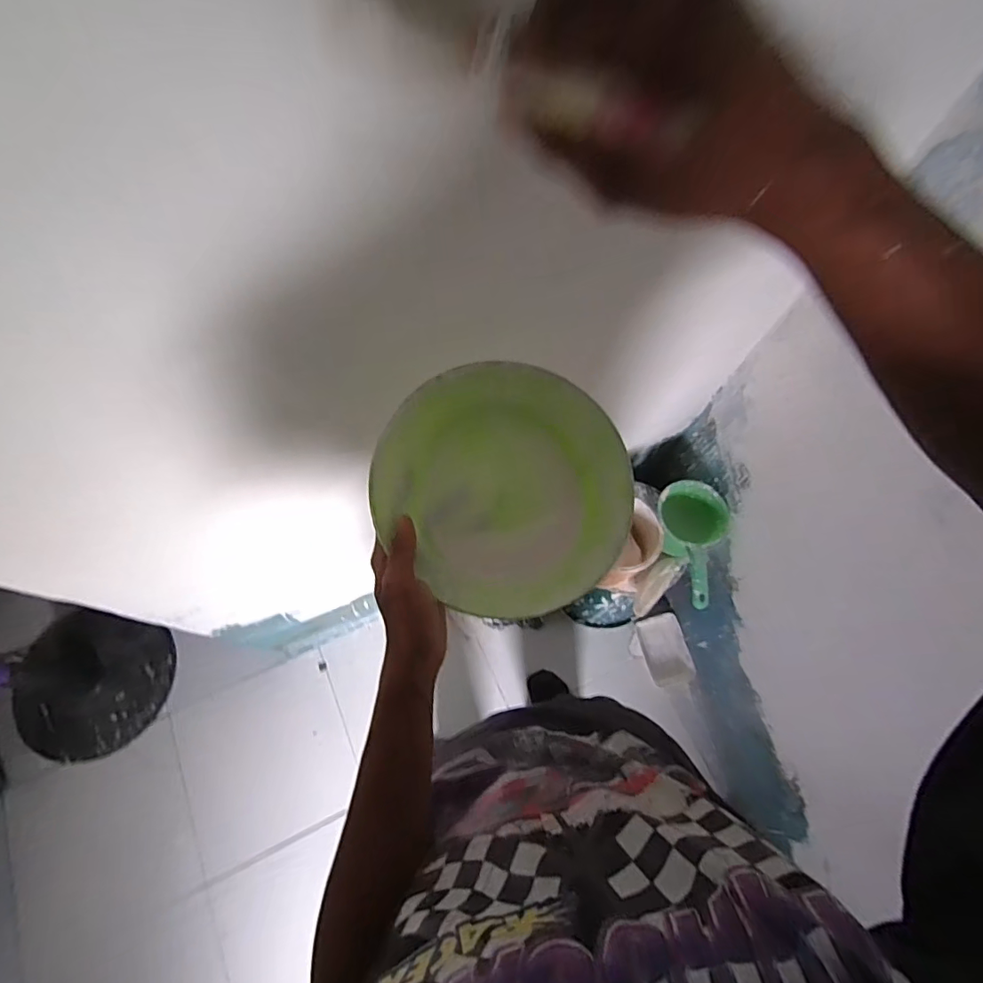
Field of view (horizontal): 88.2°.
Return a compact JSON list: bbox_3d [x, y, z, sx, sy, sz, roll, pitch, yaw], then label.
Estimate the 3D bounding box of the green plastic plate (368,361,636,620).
[{"bbox_3d":[0.012,-0.007,0.434,0.215,0.040,0.215,1,80,-6],"label":"green plastic plate"}]

